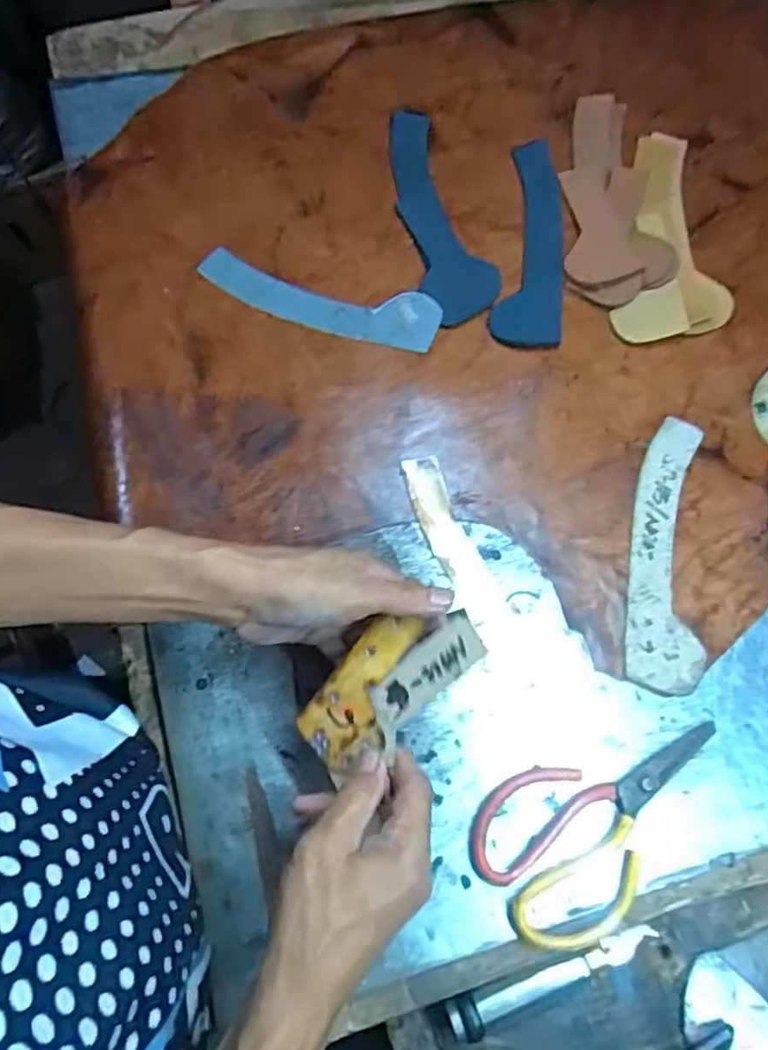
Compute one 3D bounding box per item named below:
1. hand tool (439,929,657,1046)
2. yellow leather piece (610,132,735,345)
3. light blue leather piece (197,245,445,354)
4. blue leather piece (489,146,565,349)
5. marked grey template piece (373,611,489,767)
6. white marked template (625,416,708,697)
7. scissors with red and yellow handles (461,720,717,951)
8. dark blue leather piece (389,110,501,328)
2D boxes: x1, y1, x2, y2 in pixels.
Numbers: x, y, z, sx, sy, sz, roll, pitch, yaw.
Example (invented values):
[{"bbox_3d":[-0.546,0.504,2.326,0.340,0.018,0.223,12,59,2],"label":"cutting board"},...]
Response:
[{"bbox_3d":[0.107,0.281,0.420,0.139,0.023,0.021,-16,75,-6],"label":"hand tool"},{"bbox_3d":[0.256,-0.246,0.580,0.098,0.014,0.217,13,73,1],"label":"yellow leather piece"},{"bbox_3d":[-0.054,-0.187,0.556,0.197,0.005,0.051,17,74,3],"label":"light blue leather piece"},{"bbox_3d":[0.125,-0.238,0.570,0.054,0.009,0.197,6,73,4],"label":"blue leather piece"},{"bbox_3d":[0.023,0.089,0.394,0.083,0.006,0.031,-47,63,4],"label":"marked grey template piece"},{"bbox_3d":[0.211,0.018,0.502,0.053,0.004,0.207,9,74,1],"label":"white marked template"},{"bbox_3d":[0.148,0.200,0.440,0.182,0.019,0.099,-17,75,-6],"label":"scissors with red and yellow handles"},{"bbox_3d":[0.047,-0.270,0.579,0.063,0.005,0.218,-11,75,-5],"label":"dark blue leather piece"}]

